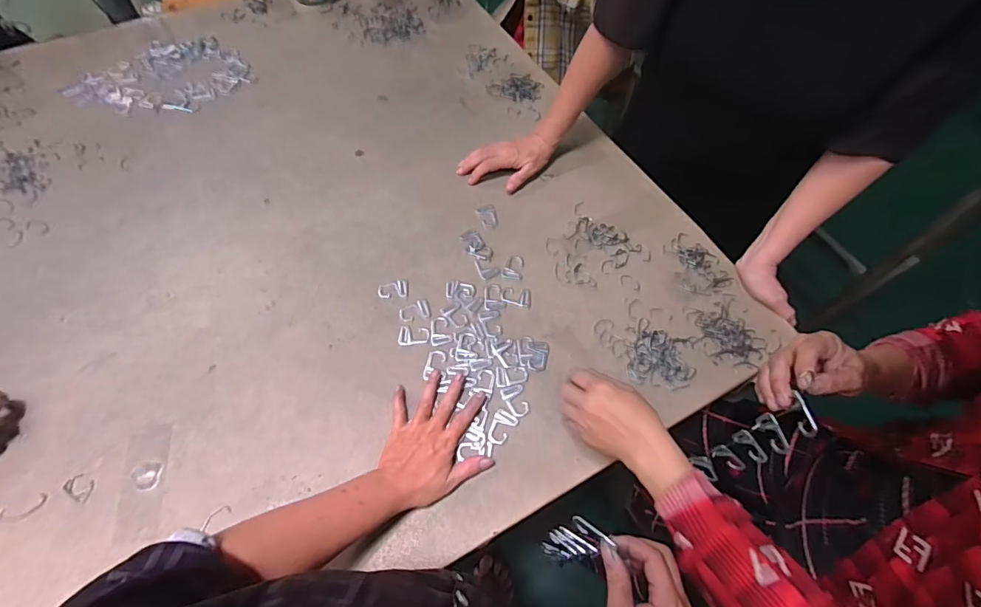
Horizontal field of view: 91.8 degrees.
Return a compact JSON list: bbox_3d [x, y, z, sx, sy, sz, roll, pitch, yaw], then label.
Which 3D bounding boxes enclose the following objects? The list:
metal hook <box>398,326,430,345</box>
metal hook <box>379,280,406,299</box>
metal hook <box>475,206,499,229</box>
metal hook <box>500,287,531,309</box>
[{"bbox_3d":[-0.105,0.043,0.651,0.042,0.004,0.030,0,60,0],"label":"metal hook"},{"bbox_3d":[-0.142,-0.020,0.688,0.040,0.004,0.029,-4,60,-3],"label":"metal hook"},{"bbox_3d":[-0.005,-0.139,0.762,0.030,0.004,0.046,-10,60,-7],"label":"metal hook"},{"bbox_3d":[0.038,-0.010,0.687,0.042,0.004,0.032,9,60,5],"label":"metal hook"}]

